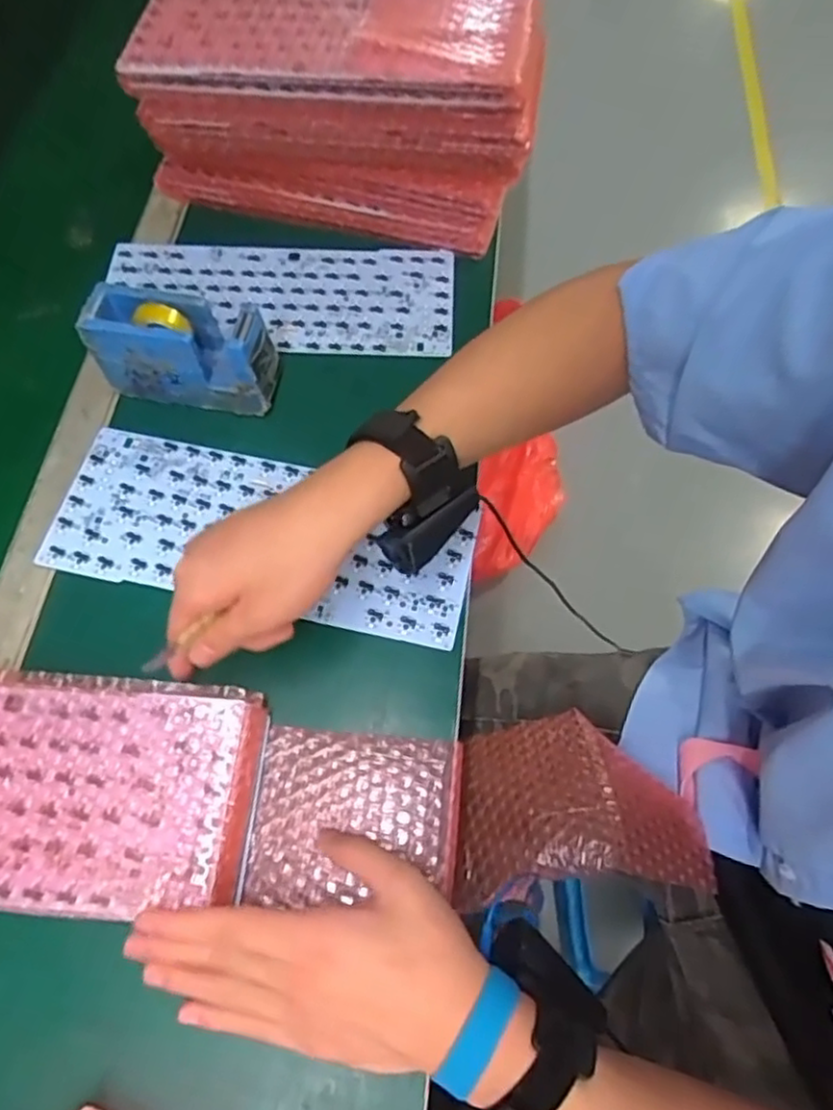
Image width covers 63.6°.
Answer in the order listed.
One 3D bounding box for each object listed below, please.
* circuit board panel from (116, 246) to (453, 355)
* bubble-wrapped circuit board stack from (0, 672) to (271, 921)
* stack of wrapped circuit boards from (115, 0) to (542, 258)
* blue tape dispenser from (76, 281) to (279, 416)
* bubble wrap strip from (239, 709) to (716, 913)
[{"bbox_3d":[-0.121,-0.235,0.600,0.306,0.009,0.125,3,66,2],"label":"circuit board panel"},{"bbox_3d":[-0.259,0.138,0.410,0.317,0.024,0.130,3,66,1],"label":"bubble-wrapped circuit board stack"},{"bbox_3d":[-0.067,-0.385,0.585,0.327,0.159,0.125,9,66,4],"label":"stack of wrapped circuit boards"},{"bbox_3d":[-0.179,-0.160,0.524,0.134,0.078,0.053,8,66,4],"label":"blue tape dispenser"},{"bbox_3d":[0.045,0.171,0.468,0.304,0.082,0.115,7,64,-17],"label":"bubble wrap strip"}]

